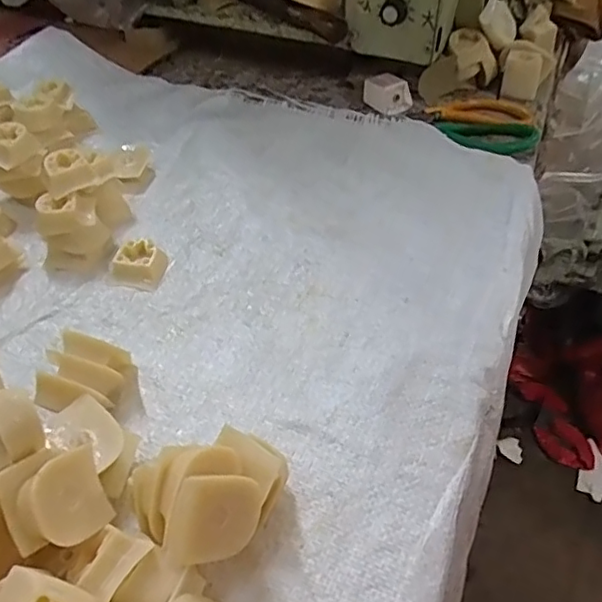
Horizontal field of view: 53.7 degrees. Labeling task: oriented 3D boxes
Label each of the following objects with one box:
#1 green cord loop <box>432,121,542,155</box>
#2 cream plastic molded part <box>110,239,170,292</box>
[{"bbox_3d":[0.184,-0.160,0.581,0.096,0.007,0.062,1,45,1],"label":"green cord loop"},{"bbox_3d":[-0.123,-0.030,0.454,0.039,0.017,0.038,13,46,12],"label":"cream plastic molded part"}]

